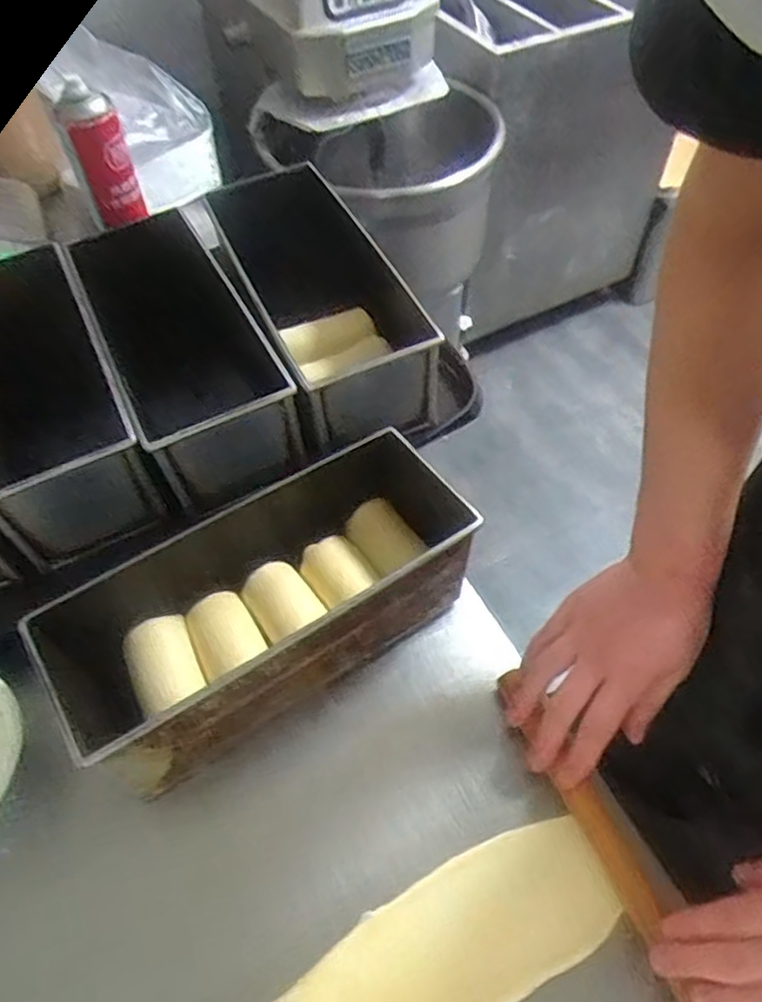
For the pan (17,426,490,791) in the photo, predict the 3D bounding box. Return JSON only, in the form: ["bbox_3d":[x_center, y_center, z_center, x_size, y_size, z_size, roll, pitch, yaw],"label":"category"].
[{"bbox_3d":[-0.090,0.081,0.572,0.331,0.112,0.151,-32,59,-21],"label":"pan"}]

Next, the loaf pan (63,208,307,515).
[{"bbox_3d":[-0.178,-0.128,0.656,0.138,0.109,0.259,-23,56,-15],"label":"loaf pan"}]

